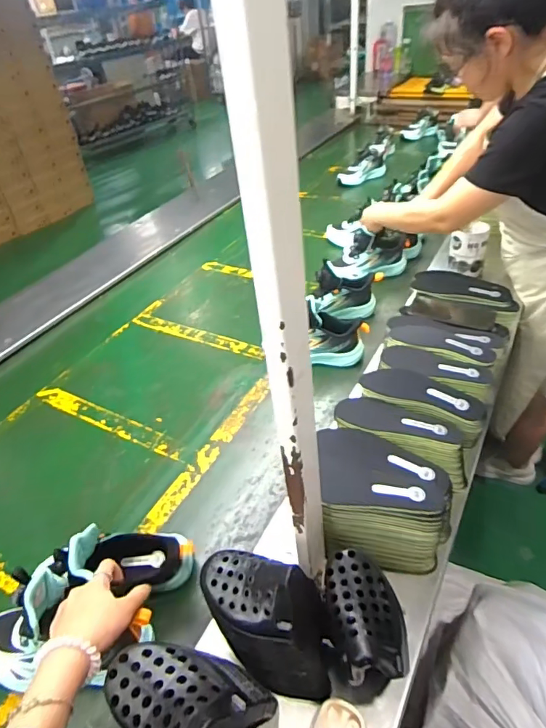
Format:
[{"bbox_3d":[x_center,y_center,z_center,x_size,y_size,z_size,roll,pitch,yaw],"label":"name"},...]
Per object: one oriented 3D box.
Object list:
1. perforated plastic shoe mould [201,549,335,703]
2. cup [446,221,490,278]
[{"bbox_3d":[-0.011,0.271,0.497,0.147,0.130,0.090,12,44,22],"label":"perforated plastic shoe mould"},{"bbox_3d":[0.483,-0.283,1.155,0.094,0.107,0.079,10,43,20],"label":"cup"}]

